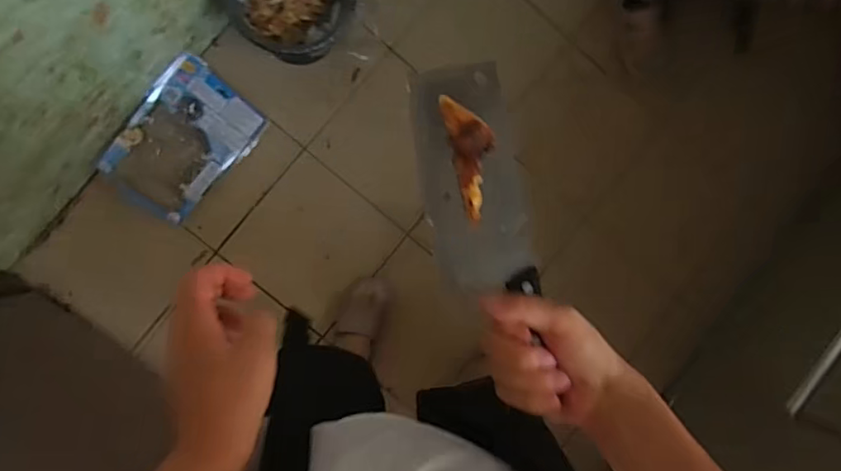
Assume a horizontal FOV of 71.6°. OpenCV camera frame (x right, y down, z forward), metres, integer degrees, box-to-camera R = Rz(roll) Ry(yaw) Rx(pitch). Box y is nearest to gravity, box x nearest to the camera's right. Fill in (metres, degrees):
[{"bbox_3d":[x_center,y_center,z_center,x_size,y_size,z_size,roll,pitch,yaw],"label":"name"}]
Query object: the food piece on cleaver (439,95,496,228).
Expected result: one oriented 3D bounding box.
[{"bbox_3d":[0.039,-0.058,0.439,0.034,0.011,0.100,-7,82,-7],"label":"food piece on cleaver"}]

